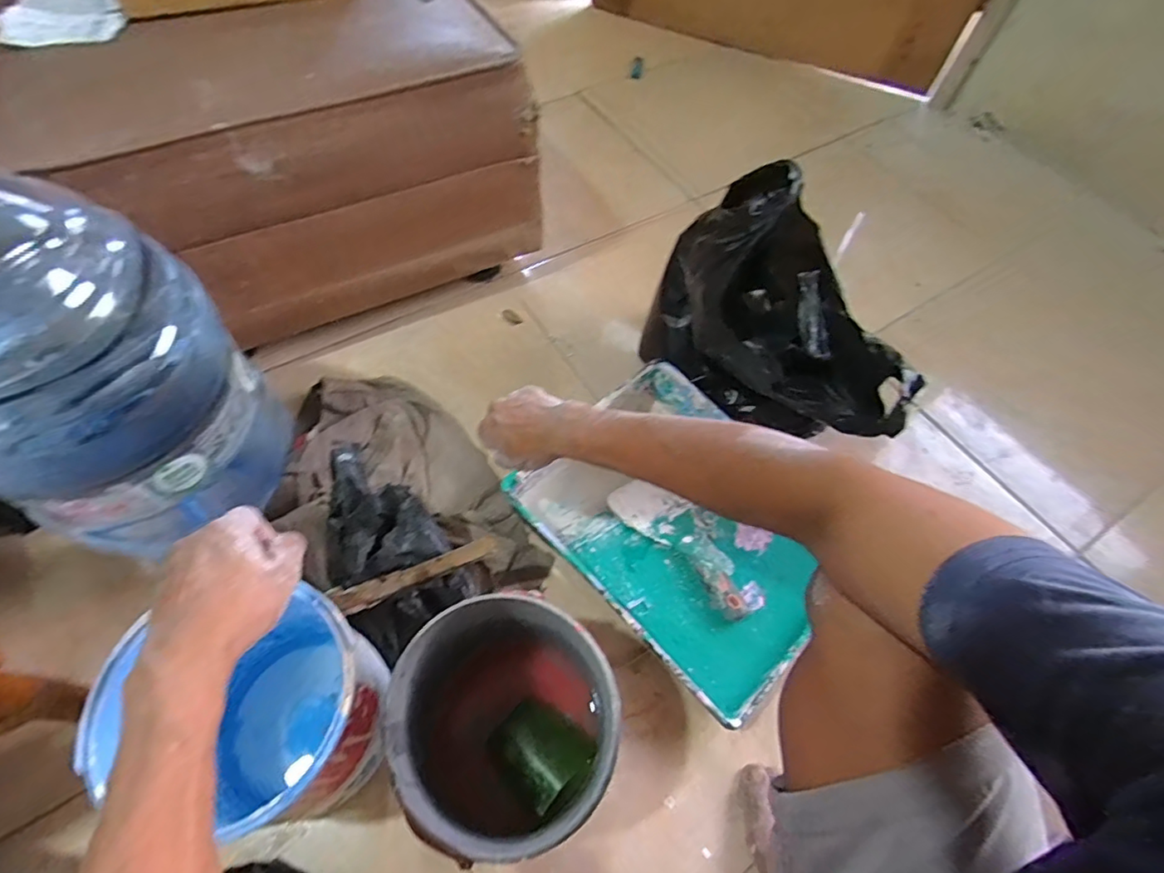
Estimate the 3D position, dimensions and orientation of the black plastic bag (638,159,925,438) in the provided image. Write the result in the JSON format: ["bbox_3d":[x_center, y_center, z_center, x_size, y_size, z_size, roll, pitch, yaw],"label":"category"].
[{"bbox_3d":[0.240,-0.124,0.661,0.180,0.267,0.319,-21,64,-16],"label":"black plastic bag"}]

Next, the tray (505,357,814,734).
[{"bbox_3d":[0.116,0.103,0.664,0.277,0.077,0.373,-37,69,-23],"label":"tray"}]

